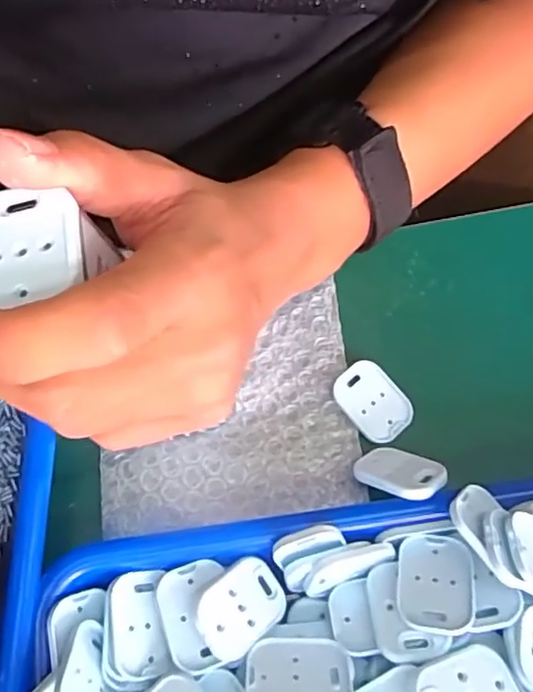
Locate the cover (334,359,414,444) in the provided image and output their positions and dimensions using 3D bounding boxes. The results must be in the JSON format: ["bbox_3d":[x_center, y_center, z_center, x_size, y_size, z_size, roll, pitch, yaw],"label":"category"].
[{"bbox_3d":[0.054,0.028,0.302,0.029,0.006,0.041,-38,75,-14],"label":"cover"}]

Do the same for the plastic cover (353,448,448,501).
[{"bbox_3d":[0.061,0.057,0.276,0.039,0.005,0.026,19,42,37],"label":"plastic cover"}]

